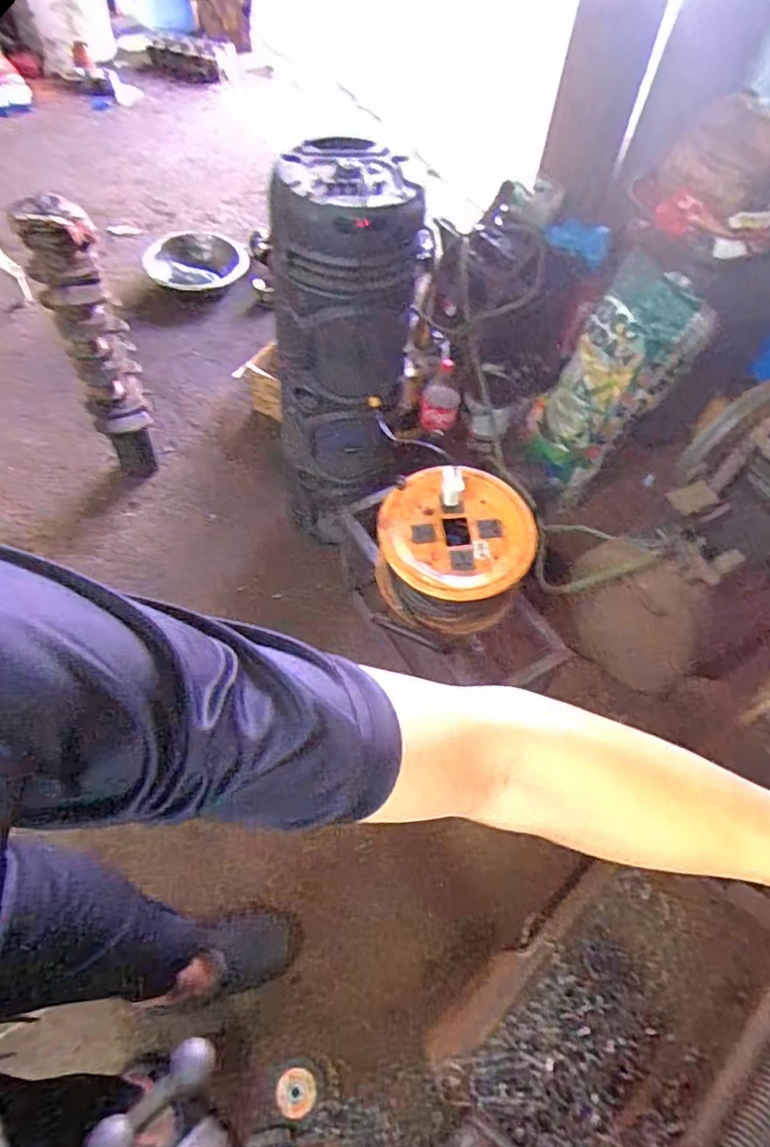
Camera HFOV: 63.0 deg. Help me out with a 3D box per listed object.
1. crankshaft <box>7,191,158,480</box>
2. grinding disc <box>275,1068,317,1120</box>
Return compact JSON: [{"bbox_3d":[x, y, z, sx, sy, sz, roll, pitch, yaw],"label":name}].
[{"bbox_3d":[-0.666,-0.509,1.480,0.146,0.677,0.166,-19,61,-16],"label":"crankshaft"},{"bbox_3d":[-0.157,0.915,1.106,0.068,0.013,0.068,2,57,-3],"label":"grinding disc"}]

